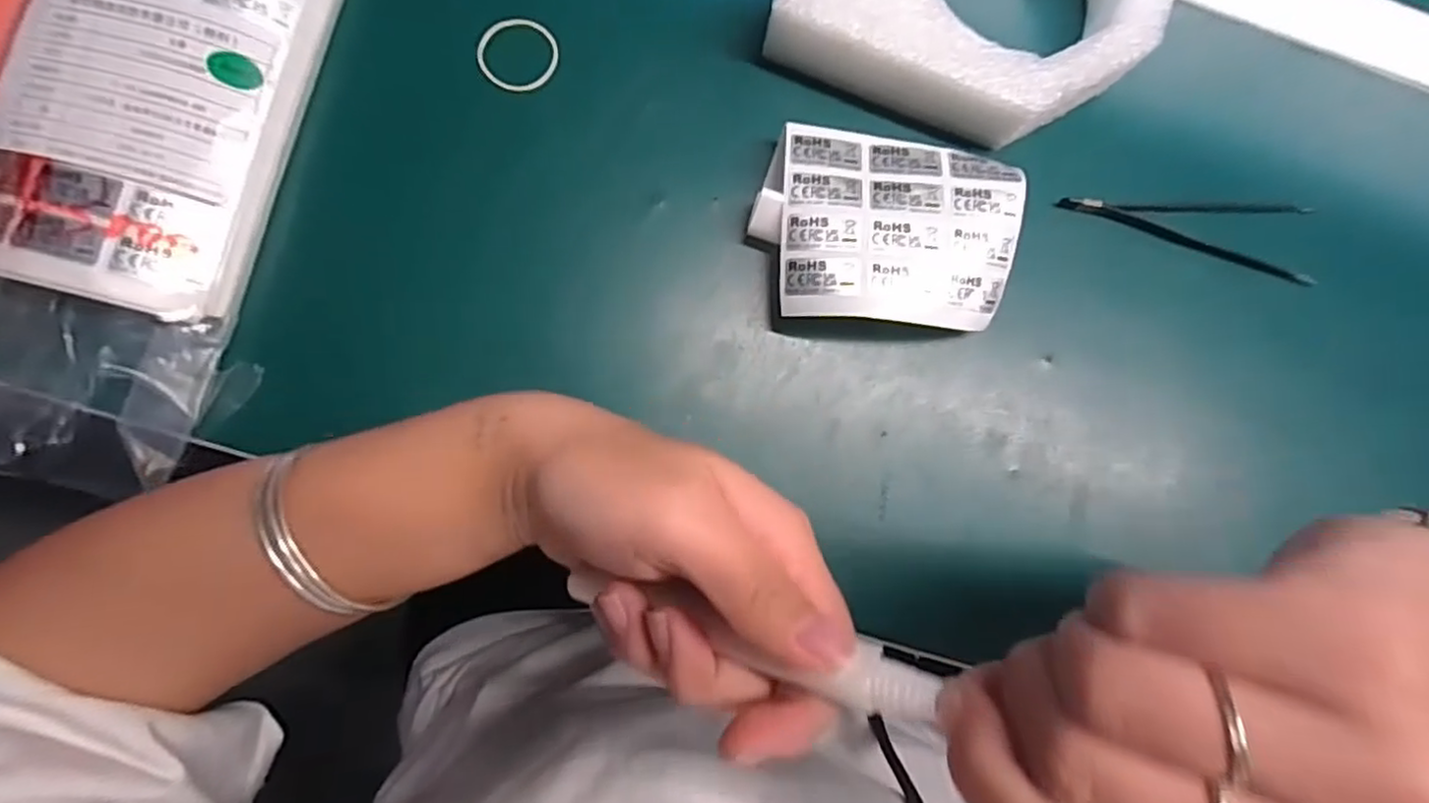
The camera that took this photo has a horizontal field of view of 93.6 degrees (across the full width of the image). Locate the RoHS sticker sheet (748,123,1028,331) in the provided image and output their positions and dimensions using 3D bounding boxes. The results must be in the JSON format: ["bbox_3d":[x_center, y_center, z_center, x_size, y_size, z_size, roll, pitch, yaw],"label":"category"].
[{"bbox_3d":[0.075,-0.074,0.299,0.110,0.035,0.082,6,84,-5],"label":"RoHS sticker sheet"}]

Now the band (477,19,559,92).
[{"bbox_3d":[-0.089,-0.158,0.304,0.036,0.004,0.032,-6,85,-6],"label":"band"}]

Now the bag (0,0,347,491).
[{"bbox_3d":[-0.228,-0.141,0.275,0.121,0.025,0.340,12,83,-4],"label":"bag"}]

